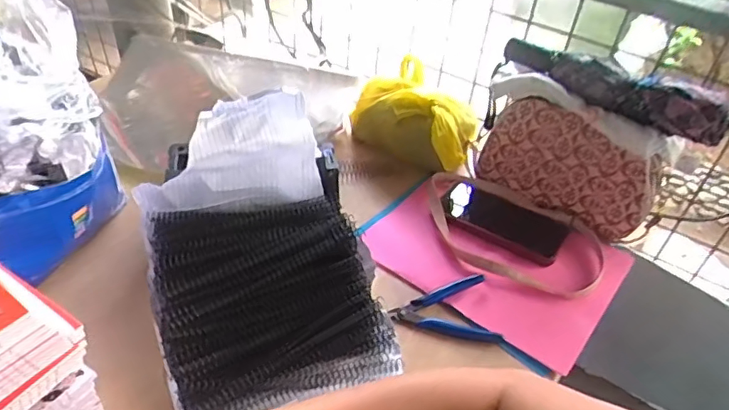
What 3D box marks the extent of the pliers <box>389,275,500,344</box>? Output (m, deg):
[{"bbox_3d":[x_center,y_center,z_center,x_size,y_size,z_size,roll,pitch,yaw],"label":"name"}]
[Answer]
[{"bbox_3d":[0.085,0.114,0.588,0.107,0.030,0.066,-3,42,-11],"label":"pliers"}]

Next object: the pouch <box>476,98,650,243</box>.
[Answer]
[{"bbox_3d":[0.256,-0.052,0.703,0.209,0.132,0.035,28,45,22],"label":"pouch"}]

